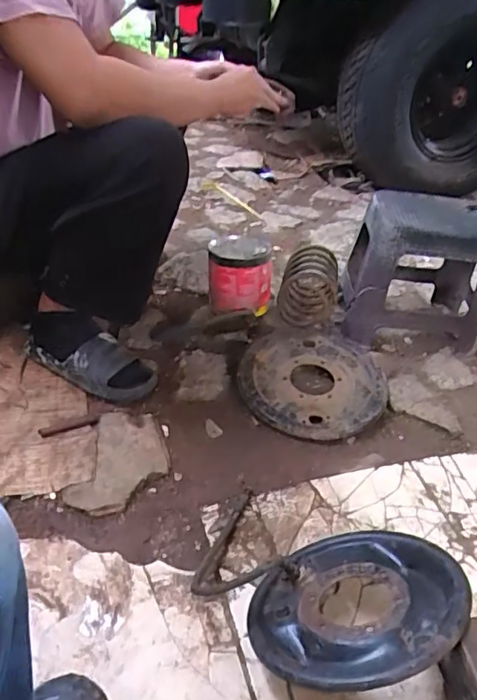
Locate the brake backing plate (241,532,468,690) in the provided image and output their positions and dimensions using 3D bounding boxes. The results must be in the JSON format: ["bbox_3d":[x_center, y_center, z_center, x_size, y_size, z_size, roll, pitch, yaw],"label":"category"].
[{"bbox_3d":[0.150,0.318,0.701,0.273,0.036,0.265,-16,13,4],"label":"brake backing plate"}]

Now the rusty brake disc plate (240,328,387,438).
[{"bbox_3d":[0.156,0.061,1.188,0.305,0.056,0.316,10,37,8],"label":"rusty brake disc plate"}]

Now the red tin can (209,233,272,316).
[{"bbox_3d":[0.002,-0.182,1.363,0.156,0.180,0.136,6,37,1],"label":"red tin can"}]

